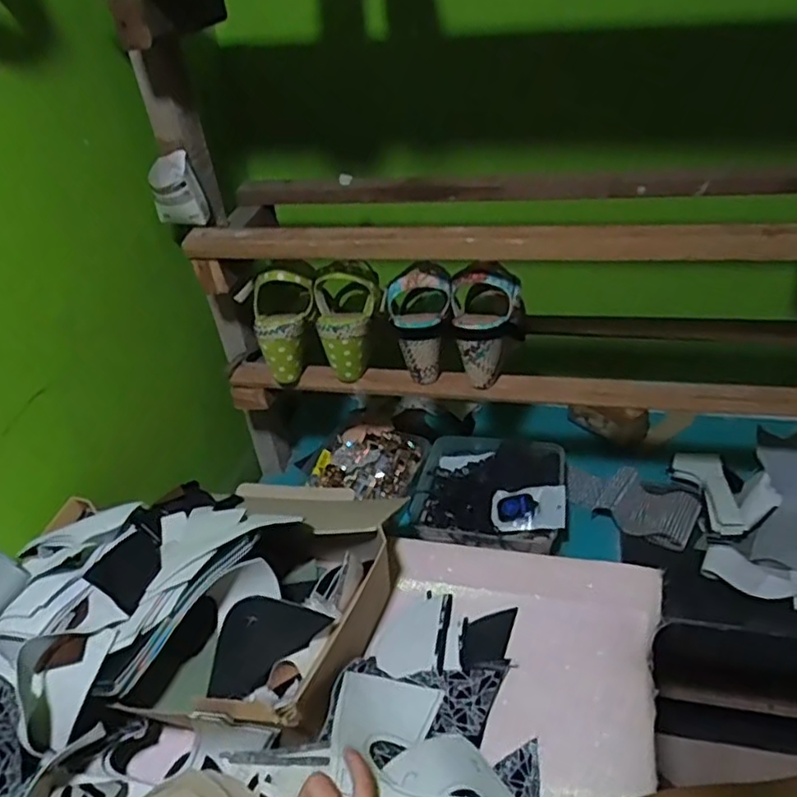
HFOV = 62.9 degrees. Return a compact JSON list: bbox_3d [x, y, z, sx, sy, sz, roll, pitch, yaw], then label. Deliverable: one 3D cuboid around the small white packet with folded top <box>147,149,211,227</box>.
[{"bbox_3d":[-0.263,-0.245,0.775,0.059,0.076,0.040,-14,38,-11],"label":"small white packet with folded top"}]

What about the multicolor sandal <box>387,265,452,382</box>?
[{"bbox_3d":[0.025,-0.087,0.787,0.078,0.144,0.056,-3,11,5],"label":"multicolor sandal"}]

